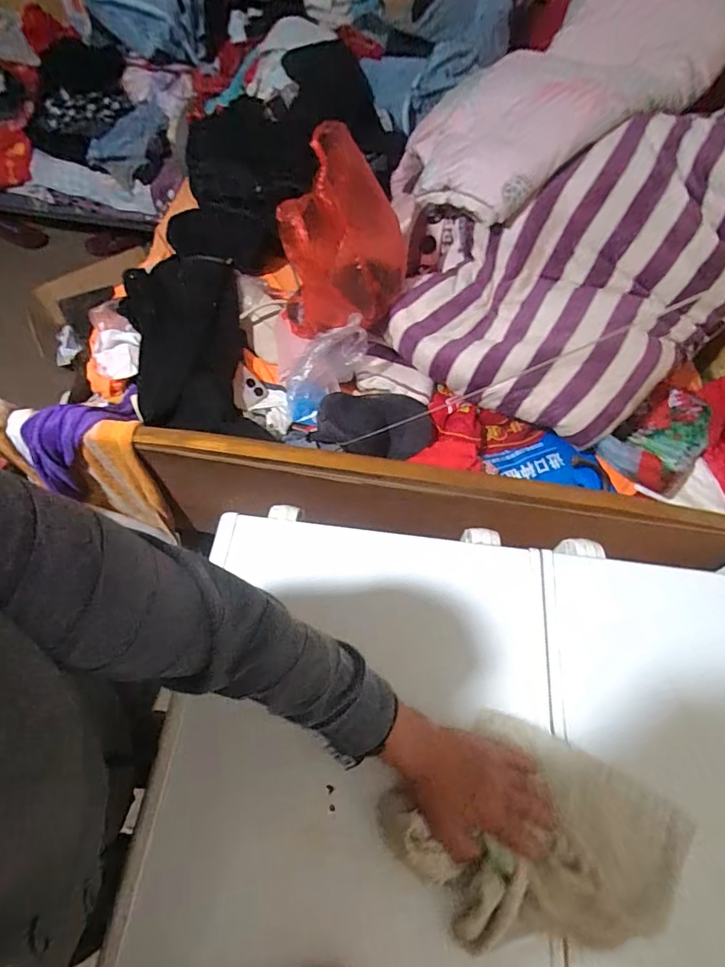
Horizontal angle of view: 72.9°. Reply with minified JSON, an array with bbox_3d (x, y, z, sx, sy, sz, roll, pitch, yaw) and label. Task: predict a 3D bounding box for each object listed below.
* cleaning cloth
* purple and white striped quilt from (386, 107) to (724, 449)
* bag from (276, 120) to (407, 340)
[{"bbox_3d":[0.174,0.350,0.483,0.281,0.060,0.204,29,66,12],"label":"cleaning cloth"},{"bbox_3d":[0.450,-0.423,1.004,0.727,0.178,0.517,-44,72,4],"label":"purple and white striped quilt"},{"bbox_3d":[-0.037,-0.442,0.941,0.237,0.329,0.205,2,64,-1],"label":"bag"}]

